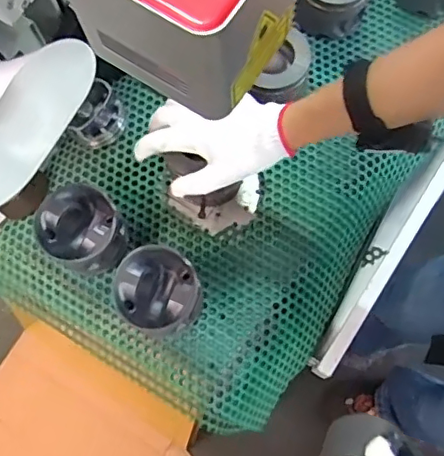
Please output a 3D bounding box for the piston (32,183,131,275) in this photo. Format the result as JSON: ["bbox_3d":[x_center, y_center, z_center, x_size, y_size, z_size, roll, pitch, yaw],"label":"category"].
[{"bbox_3d":[-0.157,0.003,0.633,0.089,0.073,0.085,-1,73,3],"label":"piston"}]

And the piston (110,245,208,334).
[{"bbox_3d":[-0.068,0.070,0.610,0.087,0.073,0.084,-1,73,3],"label":"piston"}]

